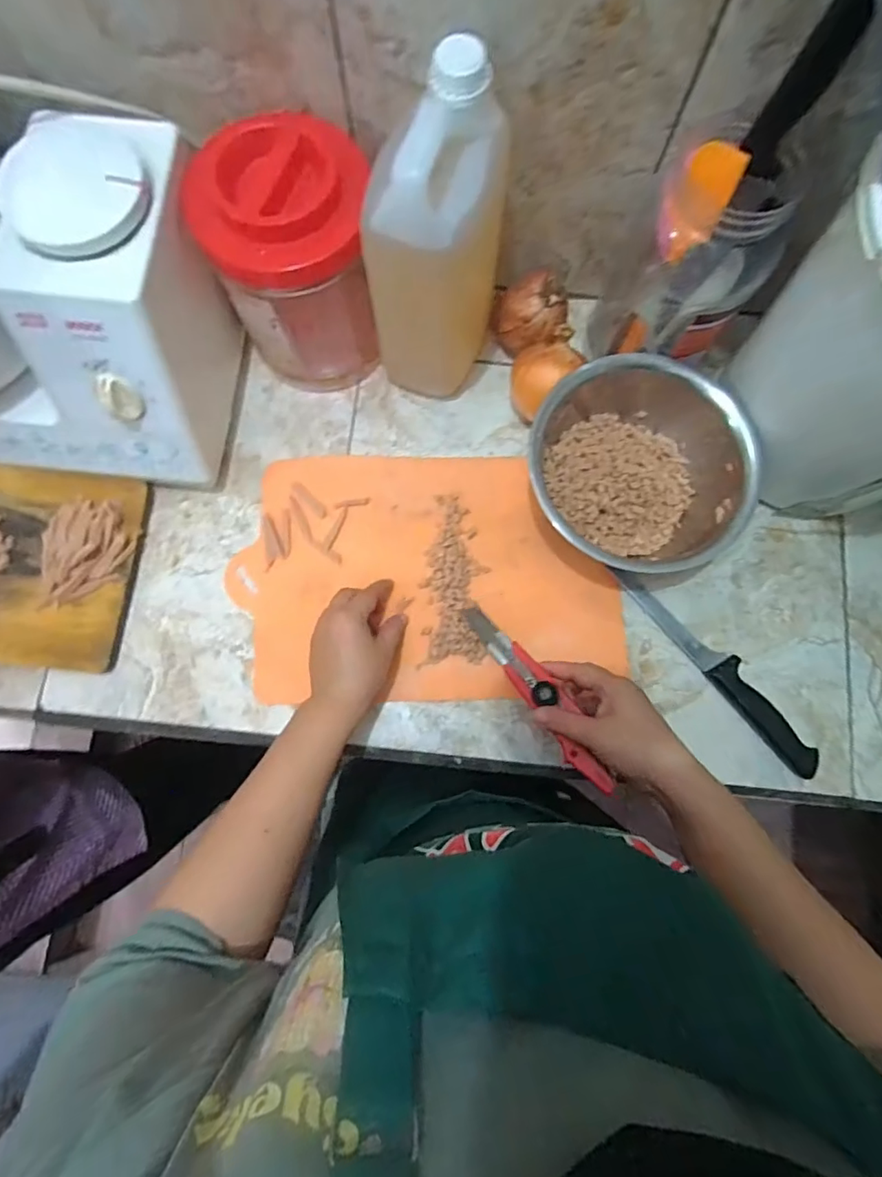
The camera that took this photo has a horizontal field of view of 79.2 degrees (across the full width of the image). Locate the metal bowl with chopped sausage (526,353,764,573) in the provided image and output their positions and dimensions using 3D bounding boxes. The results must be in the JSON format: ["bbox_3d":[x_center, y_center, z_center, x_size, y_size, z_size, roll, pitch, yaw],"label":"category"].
[{"bbox_3d":[0.173,-0.104,0.489,0.188,0.096,0.194,1,79,-3],"label":"metal bowl with chopped sausage"}]

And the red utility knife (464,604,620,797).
[{"bbox_3d":[0.082,0.082,0.443,0.031,0.016,0.184,-33,62,-8],"label":"red utility knife"}]

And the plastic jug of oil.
[{"bbox_3d":[0.000,-0.278,0.452,0.087,0.241,0.126,17,79,0],"label":"plastic jug of oil"}]

